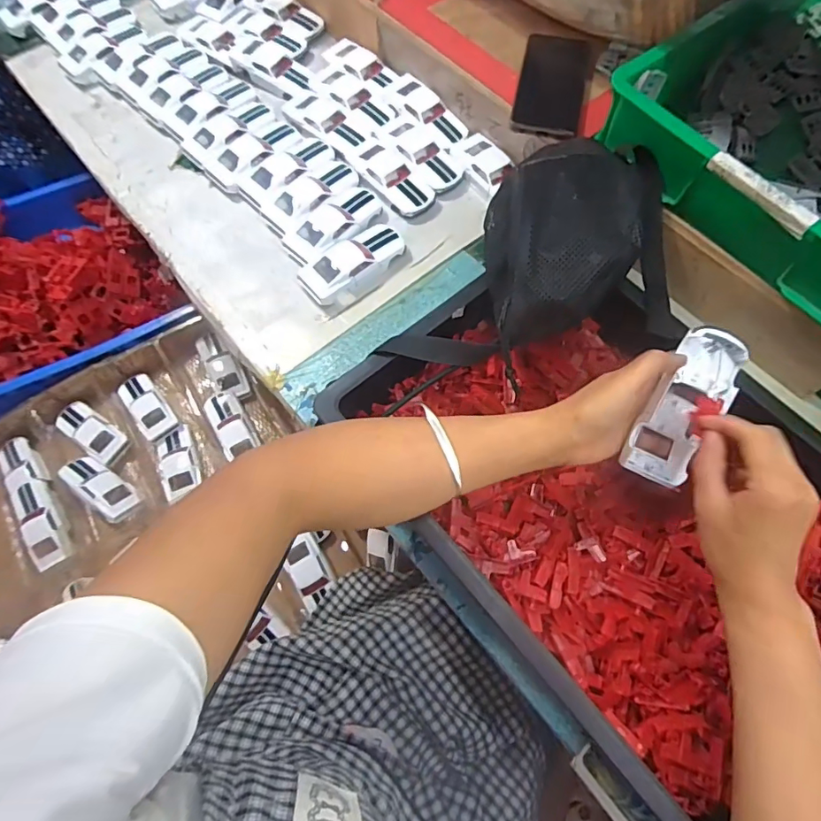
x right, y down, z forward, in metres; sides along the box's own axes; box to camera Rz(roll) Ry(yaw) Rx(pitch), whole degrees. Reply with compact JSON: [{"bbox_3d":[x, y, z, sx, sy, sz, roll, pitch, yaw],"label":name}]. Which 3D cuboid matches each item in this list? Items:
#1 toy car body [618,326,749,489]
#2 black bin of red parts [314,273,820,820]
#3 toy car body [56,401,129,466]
[{"bbox_3d":[0.228,-0.002,0.419,0.056,0.028,0.130,24,103,10],"label":"toy car body"},{"bbox_3d":[0.177,0.075,0.455,0.326,0.094,0.457,-39,72,-15],"label":"black bin of red parts"},{"bbox_3d":[-0.488,0.033,0.771,0.122,0.026,0.051,32,71,13],"label":"toy car body"}]

